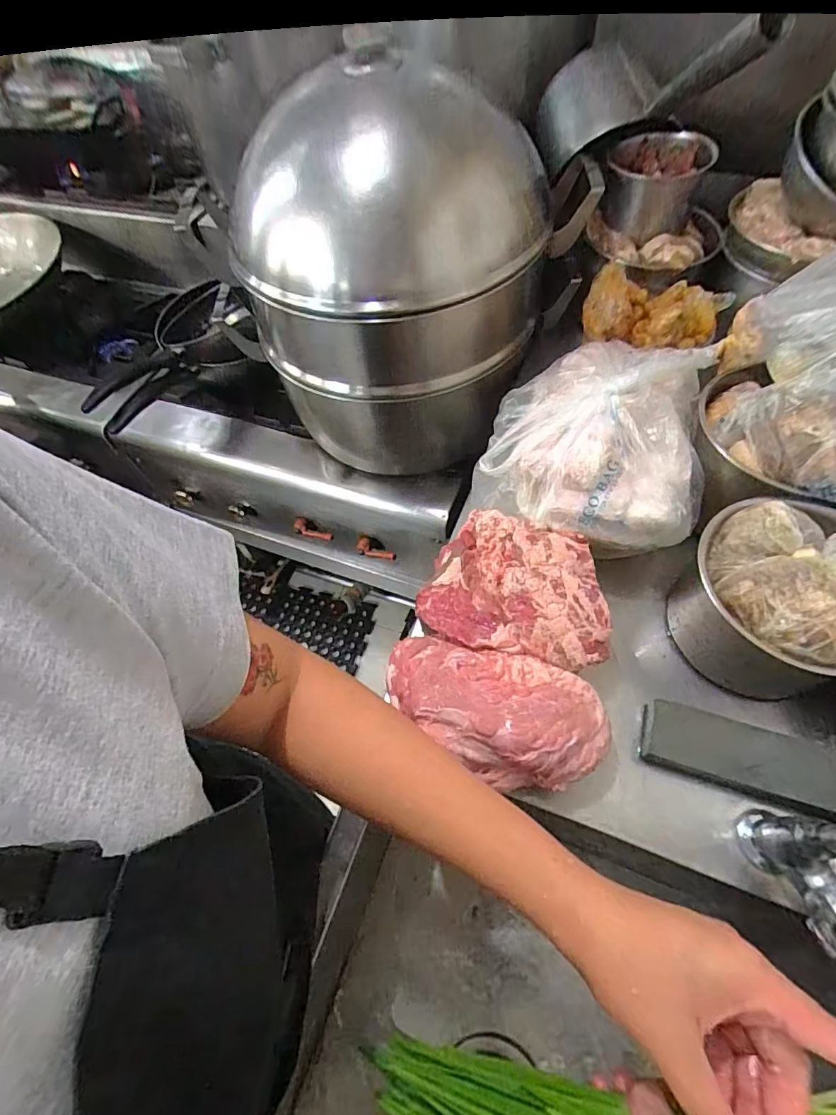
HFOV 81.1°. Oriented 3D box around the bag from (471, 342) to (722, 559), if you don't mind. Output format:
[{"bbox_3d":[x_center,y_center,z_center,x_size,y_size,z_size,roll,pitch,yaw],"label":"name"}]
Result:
[{"bbox_3d":[0.176,-0.127,0.490,0.203,0.101,0.215,13,60,12],"label":"bag"}]

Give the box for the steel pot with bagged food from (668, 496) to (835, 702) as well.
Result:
[{"bbox_3d":[0.307,0.034,0.415,0.133,0.126,0.146,-2,58,3],"label":"steel pot with bagged food"}]

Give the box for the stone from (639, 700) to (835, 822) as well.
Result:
[{"bbox_3d":[0.265,0.163,0.403,0.150,0.028,0.055,16,61,14],"label":"stone"}]

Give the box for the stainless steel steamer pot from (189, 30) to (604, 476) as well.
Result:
[{"bbox_3d":[-0.024,-0.378,0.697,0.396,0.362,0.407,-2,58,3],"label":"stainless steel steamer pot"}]

